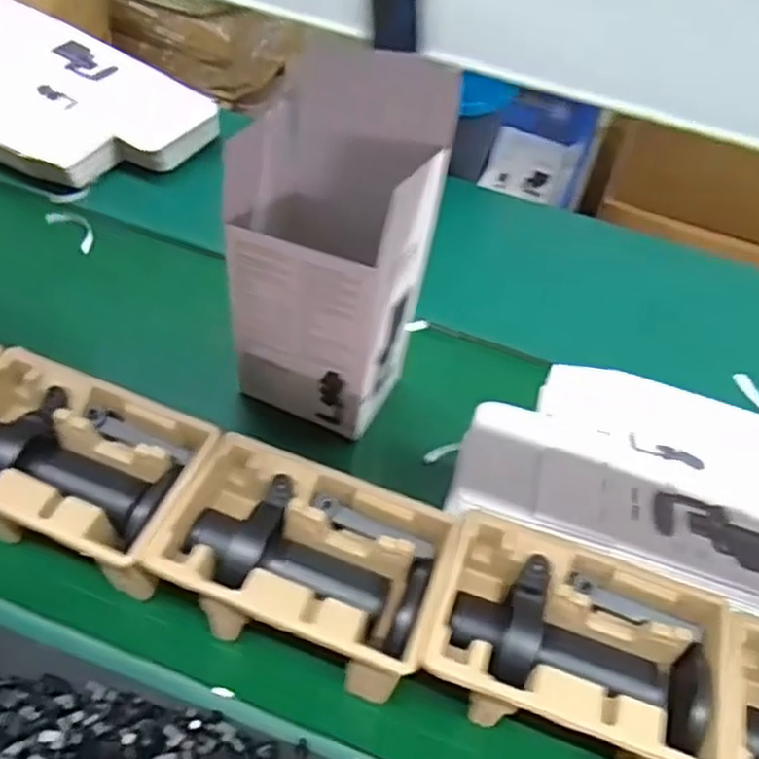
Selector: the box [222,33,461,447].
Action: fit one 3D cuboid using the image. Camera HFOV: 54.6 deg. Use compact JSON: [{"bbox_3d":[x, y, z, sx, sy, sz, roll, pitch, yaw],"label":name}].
[{"bbox_3d":[-0.052,-0.108,0.739,0.162,0.284,0.152,25,51,14],"label":"box"}]

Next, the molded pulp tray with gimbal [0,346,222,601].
[{"bbox_3d":[-0.273,0.084,0.661,0.237,0.091,0.150,21,51,11],"label":"molded pulp tray with gimbal"}]

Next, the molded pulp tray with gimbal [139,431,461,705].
[{"bbox_3d":[-0.060,0.155,0.627,0.233,0.086,0.151,21,50,11],"label":"molded pulp tray with gimbal"}]

